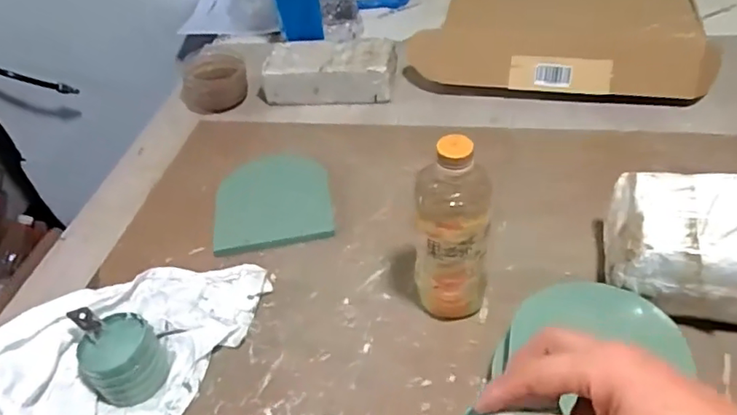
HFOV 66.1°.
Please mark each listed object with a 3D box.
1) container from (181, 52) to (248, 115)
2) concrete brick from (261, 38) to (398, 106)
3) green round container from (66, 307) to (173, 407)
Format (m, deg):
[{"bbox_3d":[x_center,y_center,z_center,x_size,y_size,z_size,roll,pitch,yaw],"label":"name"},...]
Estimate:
[{"bbox_3d":[-0.250,-0.202,0.935,0.090,0.073,0.085,13,45,22],"label":"container"},{"bbox_3d":[-0.062,-0.216,0.915,0.209,0.071,0.104,1,42,10],"label":"concrete brick"},{"bbox_3d":[-0.235,0.140,0.538,0.069,0.077,0.074,-4,41,4],"label":"green round container"}]

